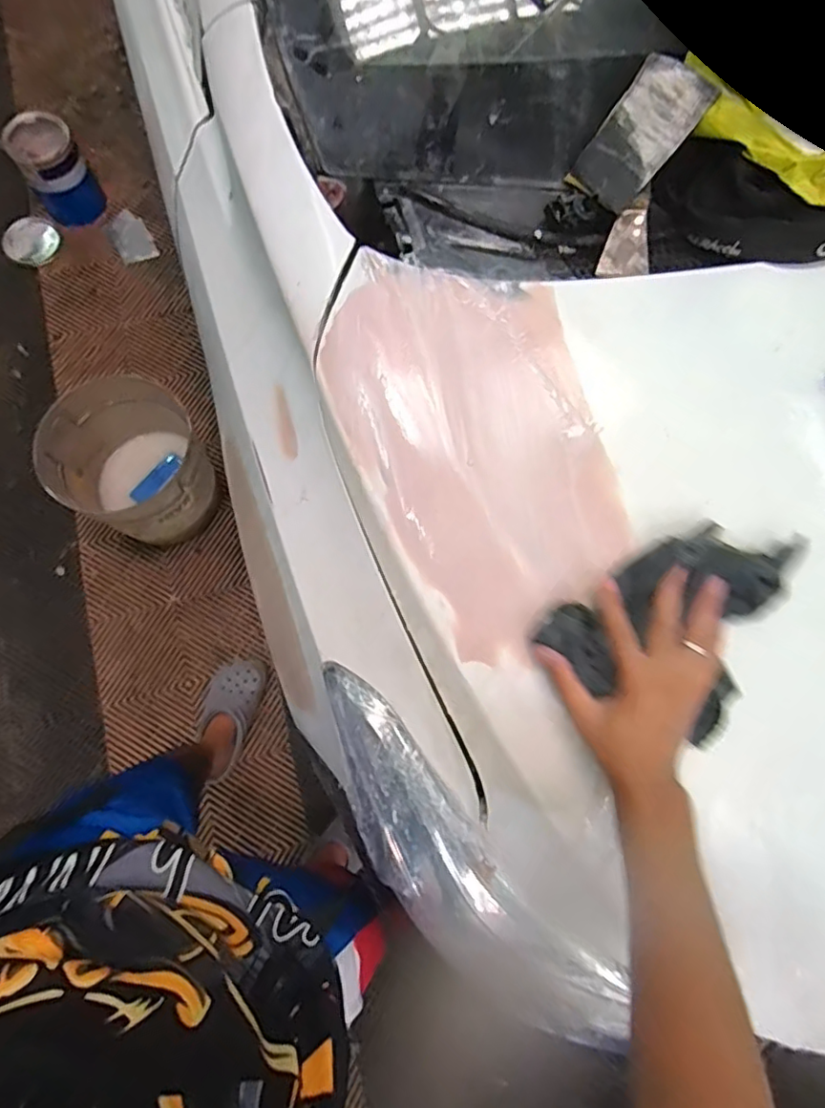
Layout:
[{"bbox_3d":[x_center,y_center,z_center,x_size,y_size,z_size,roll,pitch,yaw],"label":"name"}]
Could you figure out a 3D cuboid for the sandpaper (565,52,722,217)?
[{"bbox_3d":[0.200,-0.371,0.504,0.070,0.012,0.117,45,107,13],"label":"sandpaper"}]

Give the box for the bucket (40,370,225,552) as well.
[{"bbox_3d":[-0.634,-0.188,1.319,0.285,0.293,0.308,1,76,-2],"label":"bucket"}]

